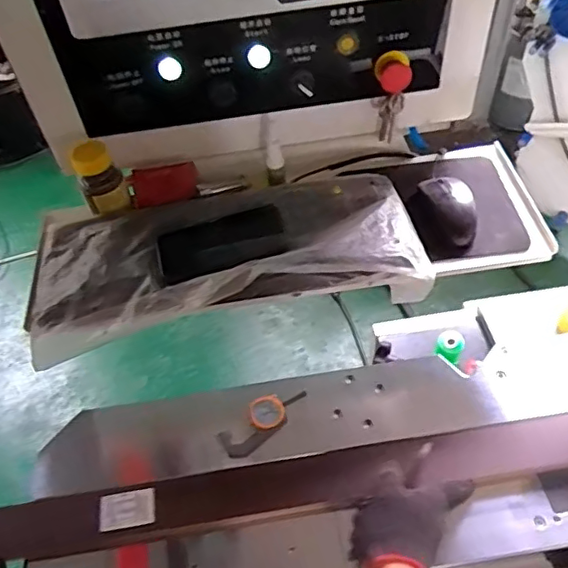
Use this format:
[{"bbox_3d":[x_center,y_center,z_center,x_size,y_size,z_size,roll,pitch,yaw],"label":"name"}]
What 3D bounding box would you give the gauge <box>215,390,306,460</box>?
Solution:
[{"bbox_3d":[-0.025,0.170,0.719,0.120,0.021,0.043,-34,57,-21],"label":"gauge"}]

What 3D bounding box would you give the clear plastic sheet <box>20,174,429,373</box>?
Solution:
[{"bbox_3d":[-0.075,-0.045,0.696,0.461,0.046,0.205,-10,52,-4],"label":"clear plastic sheet"}]

